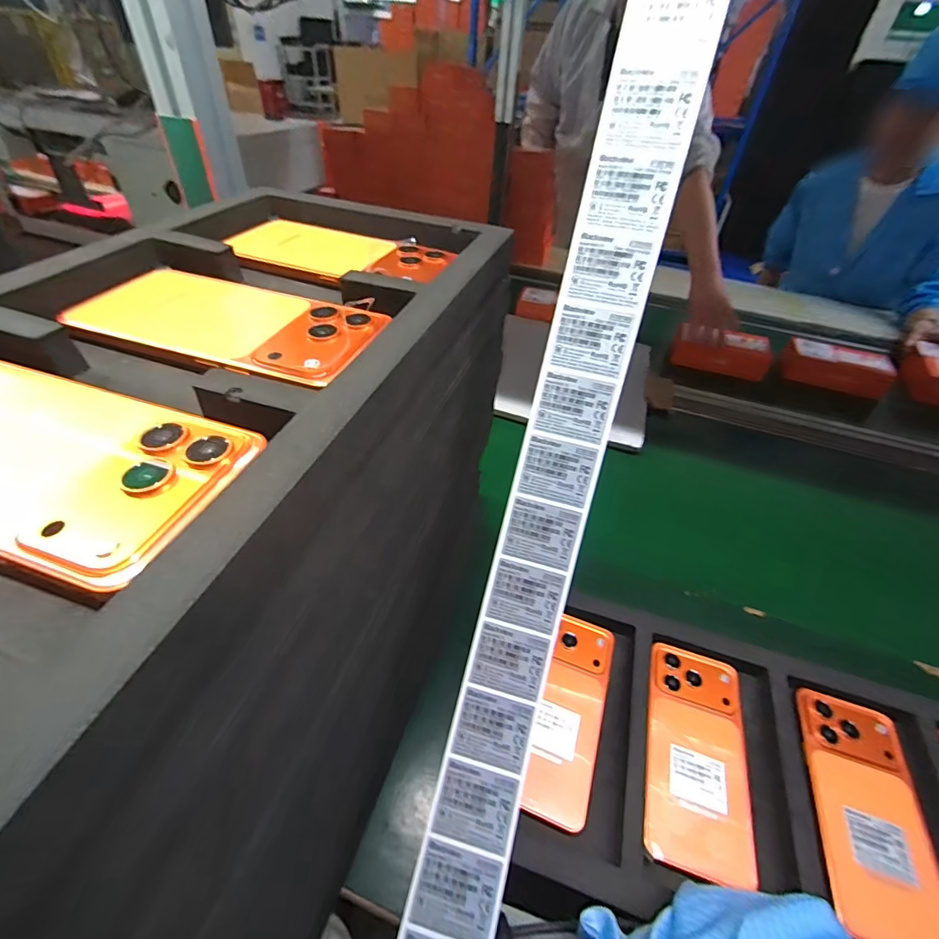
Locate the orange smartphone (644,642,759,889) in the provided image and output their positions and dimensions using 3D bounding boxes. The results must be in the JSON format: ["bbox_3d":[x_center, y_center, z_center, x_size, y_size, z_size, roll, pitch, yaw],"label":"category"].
[{"bbox_3d":[0.185,0.227,0.372,0.075,0.010,0.163,14,44,10],"label":"orange smartphone"}]

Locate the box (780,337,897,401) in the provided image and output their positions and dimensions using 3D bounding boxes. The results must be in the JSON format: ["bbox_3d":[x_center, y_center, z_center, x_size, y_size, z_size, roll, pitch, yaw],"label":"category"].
[{"bbox_3d":[0.789,-0.224,0.991,0.207,0.064,0.112,21,45,17],"label":"box"}]

